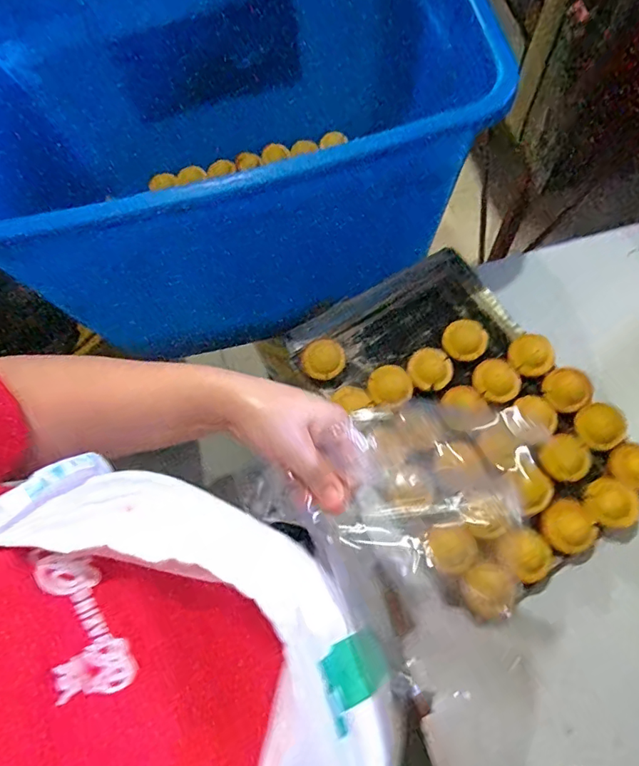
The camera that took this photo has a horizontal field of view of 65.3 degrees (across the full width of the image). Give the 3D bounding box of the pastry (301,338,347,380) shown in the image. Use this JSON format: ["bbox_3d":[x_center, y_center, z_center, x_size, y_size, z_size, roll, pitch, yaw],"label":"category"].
[{"bbox_3d":[0.006,-0.036,0.735,0.063,0.023,0.054,-15,69,-3],"label":"pastry"}]

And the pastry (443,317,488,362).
[{"bbox_3d":[0.225,-0.066,0.771,0.065,0.021,0.066,-1,69,2],"label":"pastry"}]

